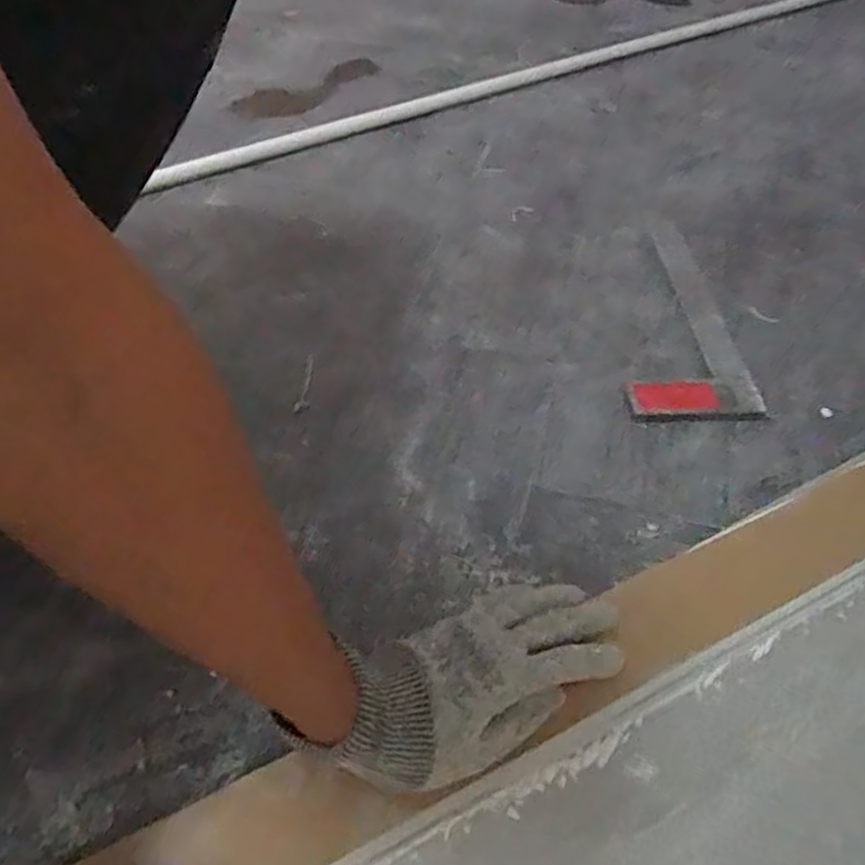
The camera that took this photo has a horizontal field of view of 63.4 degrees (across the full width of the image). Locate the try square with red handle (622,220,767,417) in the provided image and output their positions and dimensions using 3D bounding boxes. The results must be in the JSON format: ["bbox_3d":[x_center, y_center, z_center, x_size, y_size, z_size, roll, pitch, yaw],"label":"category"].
[{"bbox_3d":[0.229,-0.121,0.699,0.115,0.011,0.284,0,49,-2],"label":"try square with red handle"}]

